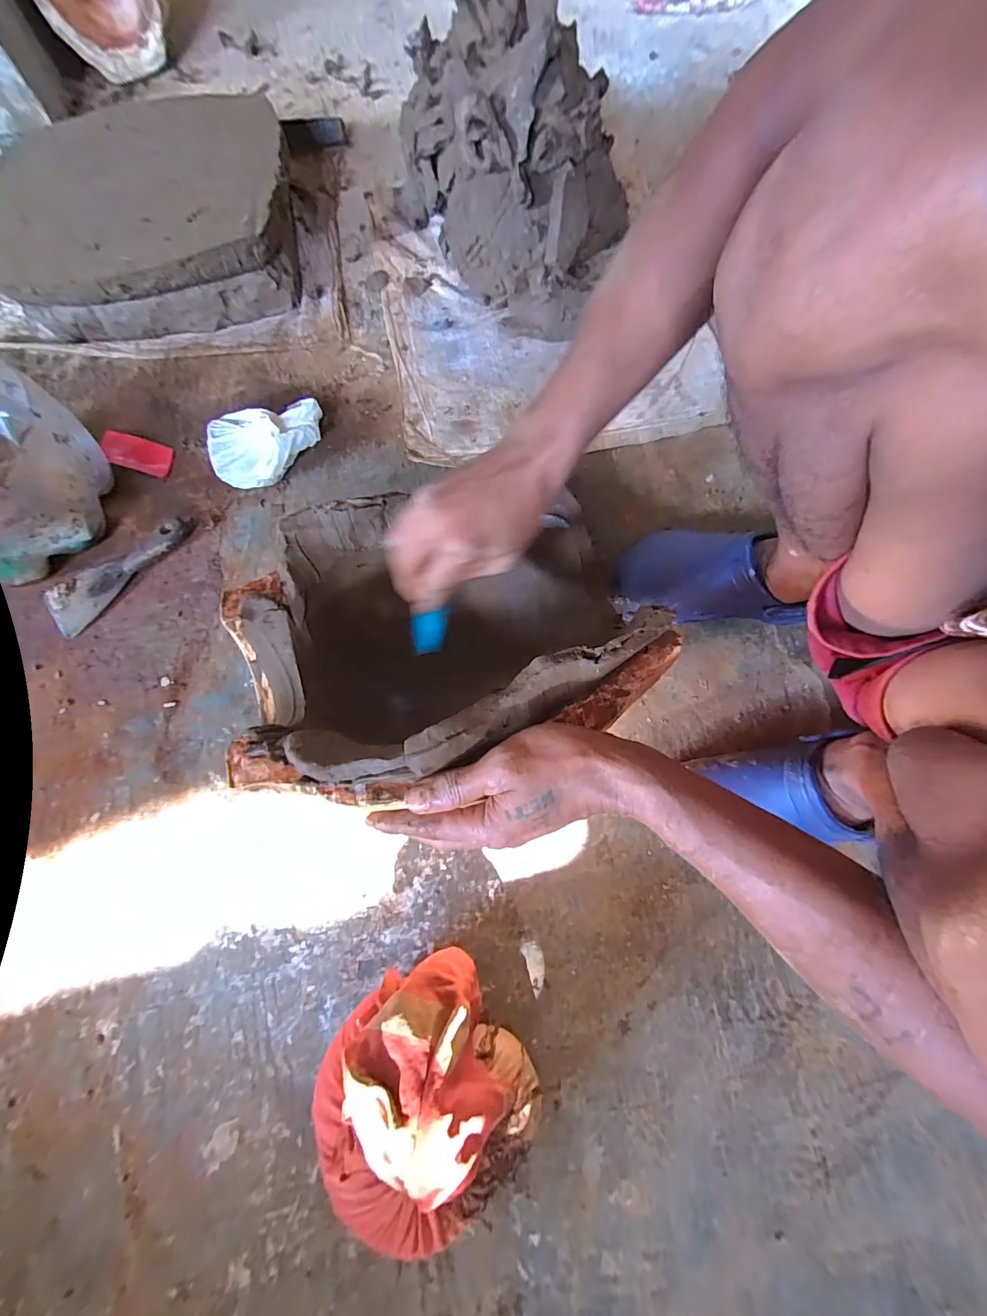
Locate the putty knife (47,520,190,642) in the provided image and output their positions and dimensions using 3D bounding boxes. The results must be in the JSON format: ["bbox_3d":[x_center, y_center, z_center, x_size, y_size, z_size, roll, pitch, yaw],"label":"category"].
[{"bbox_3d":[-0.457,-0.112,0.536,0.064,0.022,0.187,42,79,11],"label":"putty knife"}]

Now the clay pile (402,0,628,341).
[{"bbox_3d":[0.021,-0.623,0.573,0.277,0.225,0.209,24,76,7],"label":"clay pile"}]

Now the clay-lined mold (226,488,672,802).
[{"bbox_3d":[-0.043,-0.017,0.394,0.335,0.170,0.284,-20,51,-4],"label":"clay-lined mold"}]

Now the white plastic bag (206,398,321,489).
[{"bbox_3d":[-0.282,-0.267,0.559,0.146,0.063,0.097,-14,75,-4],"label":"white plastic bag"}]

